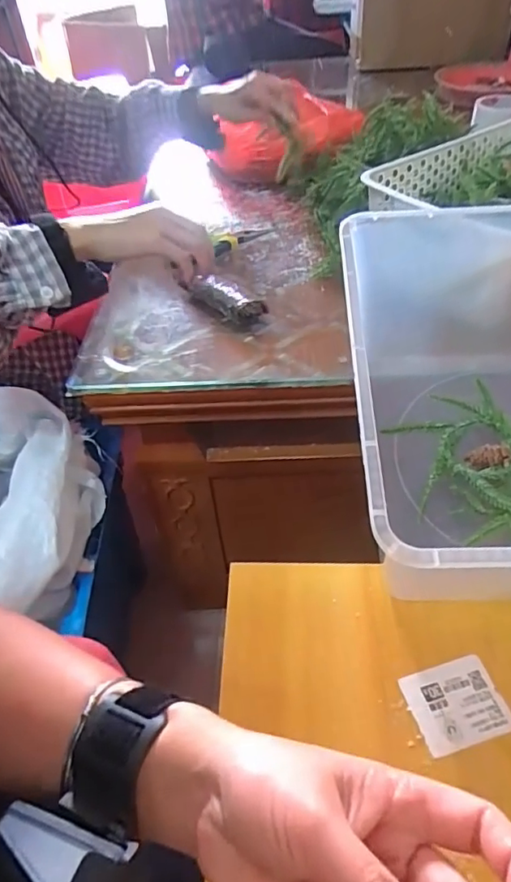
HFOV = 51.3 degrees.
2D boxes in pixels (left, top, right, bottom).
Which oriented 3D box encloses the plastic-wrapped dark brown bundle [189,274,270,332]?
[{"bbox_3d":[-0.037,-0.159,0.609,0.111,0.024,0.039,32,56,32],"label":"plastic-wrapped dark brown bundle"}]

